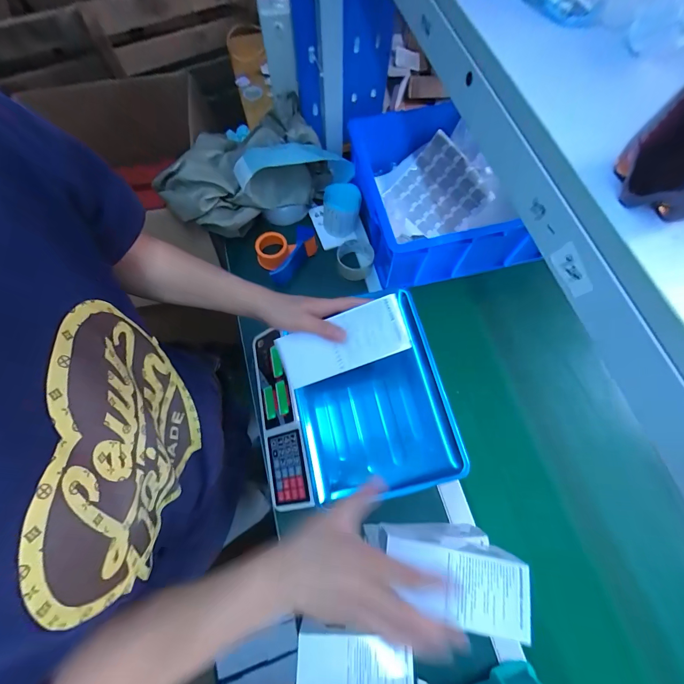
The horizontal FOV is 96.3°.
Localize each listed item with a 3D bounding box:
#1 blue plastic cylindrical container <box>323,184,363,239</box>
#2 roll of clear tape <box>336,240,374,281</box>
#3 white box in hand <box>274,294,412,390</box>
[{"bbox_3d":[-0.001,-0.303,0.710,0.081,0.076,0.079,0,70,-1],"label":"blue plastic cylindrical container"},{"bbox_3d":[0.030,-0.184,0.699,0.081,0.044,0.084,0,70,-1],"label":"roll of clear tape"},{"bbox_3d":[-0.002,0.003,0.388,0.164,0.009,0.071,-20,84,12],"label":"white box in hand"}]

